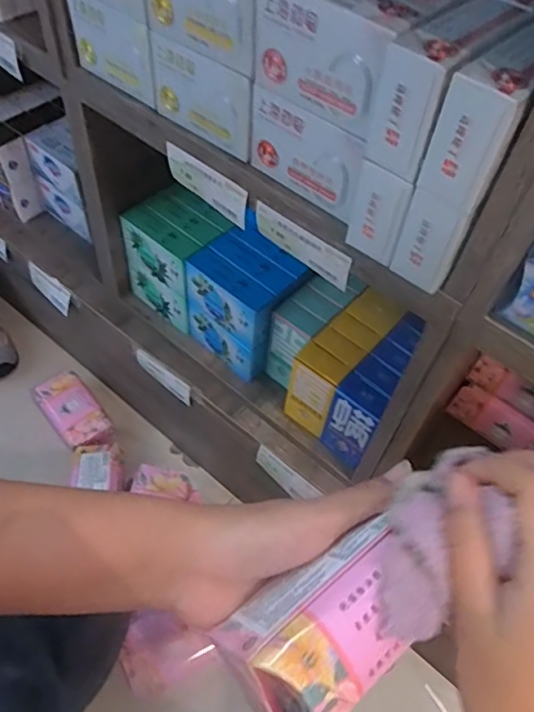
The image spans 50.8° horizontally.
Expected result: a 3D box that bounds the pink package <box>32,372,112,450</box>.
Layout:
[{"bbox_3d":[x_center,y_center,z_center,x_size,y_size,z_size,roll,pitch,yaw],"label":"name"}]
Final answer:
[{"bbox_3d":[-0.284,0.081,0.825,0.068,0.044,0.132,-34,64,-26],"label":"pink package"}]

